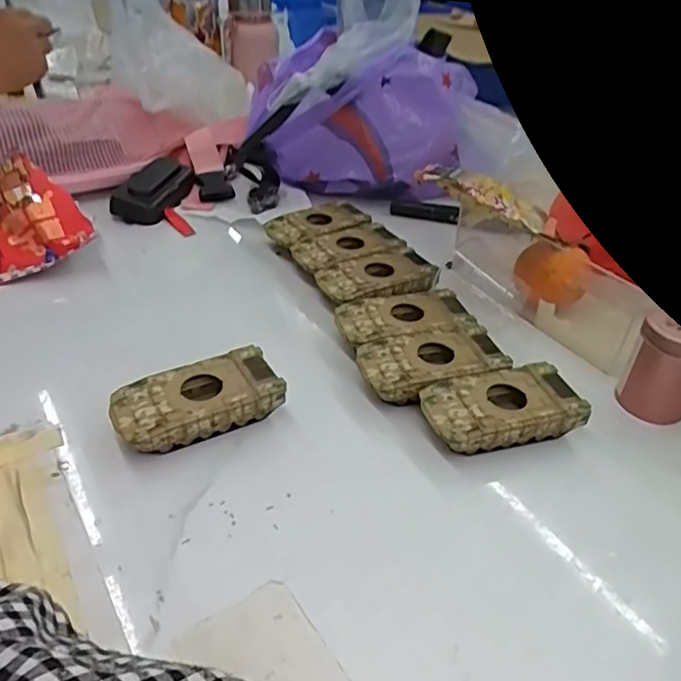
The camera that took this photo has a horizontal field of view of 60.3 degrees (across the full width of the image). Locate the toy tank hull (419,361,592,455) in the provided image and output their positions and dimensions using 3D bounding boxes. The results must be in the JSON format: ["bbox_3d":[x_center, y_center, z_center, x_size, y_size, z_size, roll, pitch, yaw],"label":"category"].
[{"bbox_3d":[0.099,0.043,0.365,0.094,0.022,0.051,-7,37,-13],"label":"toy tank hull"}]

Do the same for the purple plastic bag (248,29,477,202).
[{"bbox_3d":[0.019,-0.237,0.615,0.208,0.129,0.124,-11,38,-18],"label":"purple plastic bag"}]

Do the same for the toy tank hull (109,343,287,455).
[{"bbox_3d":[-0.086,0.039,0.357,0.096,0.027,0.049,-20,42,-28],"label":"toy tank hull"}]

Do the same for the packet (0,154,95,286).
[{"bbox_3d":[-0.258,-0.105,0.497,0.079,0.031,0.104,-15,83,-18],"label":"packet"}]

